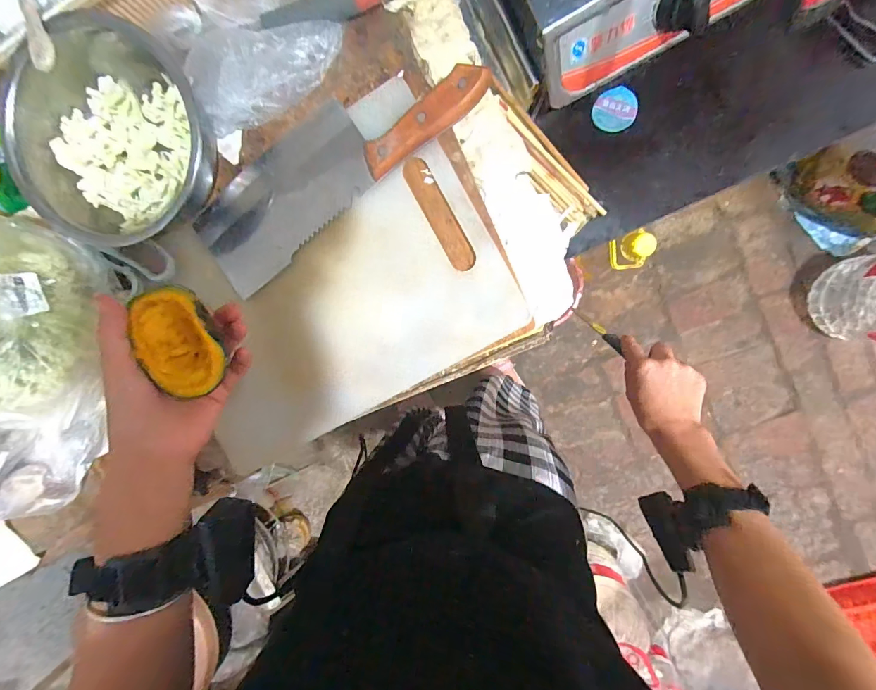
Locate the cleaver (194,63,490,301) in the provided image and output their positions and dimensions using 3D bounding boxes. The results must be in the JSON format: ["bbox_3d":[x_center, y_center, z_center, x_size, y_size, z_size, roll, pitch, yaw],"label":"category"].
[{"bbox_3d":[-0.103,-0.168,0.368,0.294,0.034,0.097,-36,91,8],"label":"cleaver"}]

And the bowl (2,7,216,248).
[{"bbox_3d":[-0.287,-0.193,0.365,0.174,0.055,0.188,1,95,6],"label":"bowl"}]

